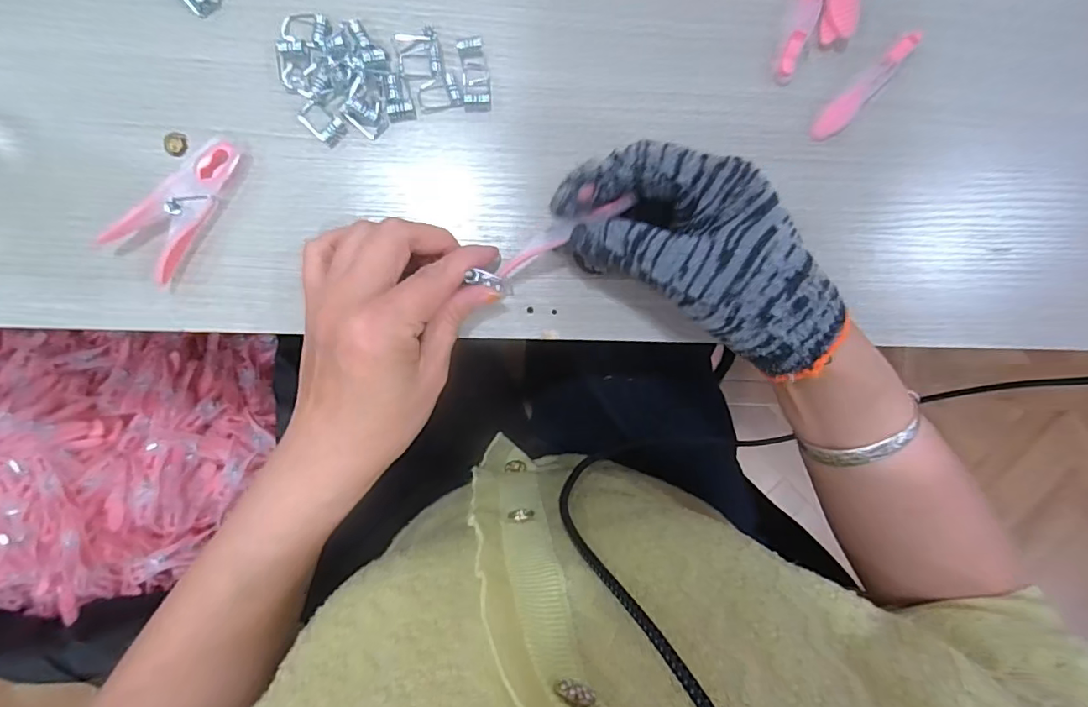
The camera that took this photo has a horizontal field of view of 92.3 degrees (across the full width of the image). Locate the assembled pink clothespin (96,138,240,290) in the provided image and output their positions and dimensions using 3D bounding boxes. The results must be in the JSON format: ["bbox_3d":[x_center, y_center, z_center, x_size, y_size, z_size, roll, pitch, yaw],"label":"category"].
[{"bbox_3d":[-0.179,-0.074,0.262,0.030,0.016,0.075,39,89,-6],"label":"assembled pink clothespin"}]

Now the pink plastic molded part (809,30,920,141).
[{"bbox_3d":[0.178,-0.146,0.290,0.077,0.013,0.014,-42,95,-2],"label":"pink plastic molded part"}]

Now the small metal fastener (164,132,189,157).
[{"bbox_3d":[-0.188,-0.107,0.267,0.013,0.005,0.011,41,88,-6],"label":"small metal fastener"}]

